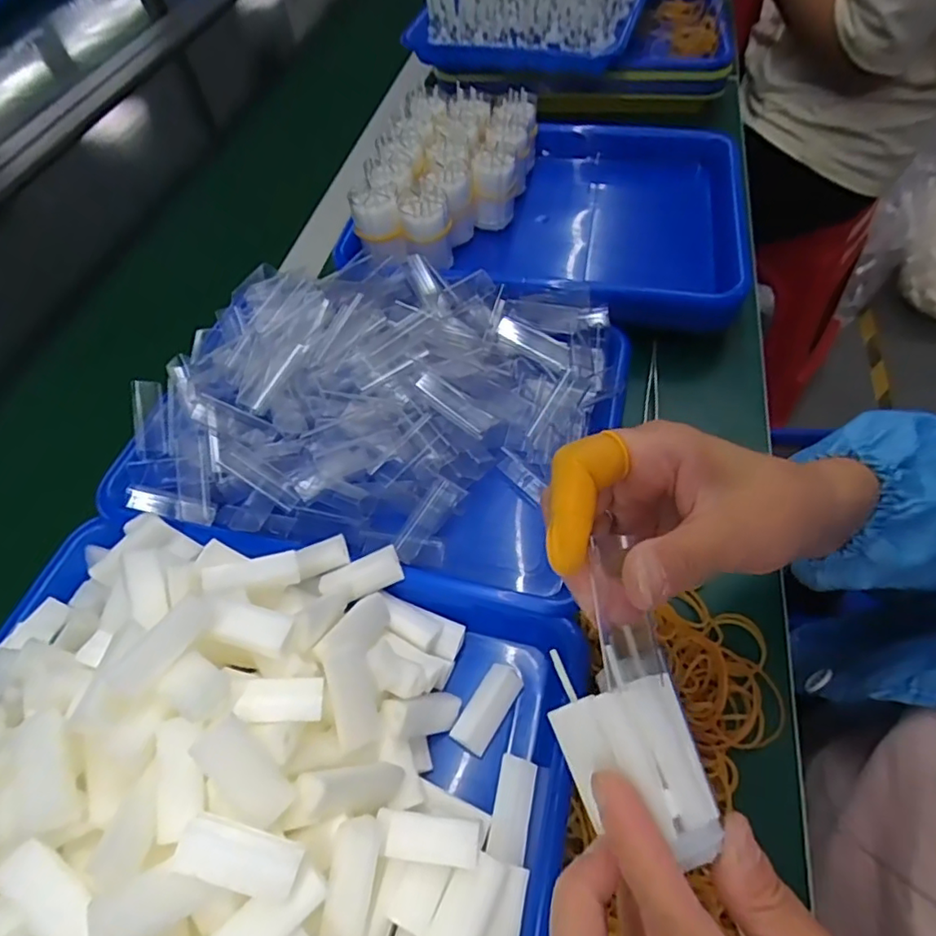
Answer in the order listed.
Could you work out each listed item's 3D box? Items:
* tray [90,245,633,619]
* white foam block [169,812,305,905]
[{"bbox_3d":[-0.062,-0.048,0.410,0.311,0.068,0.244,10,57,12],"label":"tray"},{"bbox_3d":[-0.086,0.146,0.216,0.044,0.013,0.020,19,58,-2],"label":"white foam block"}]

